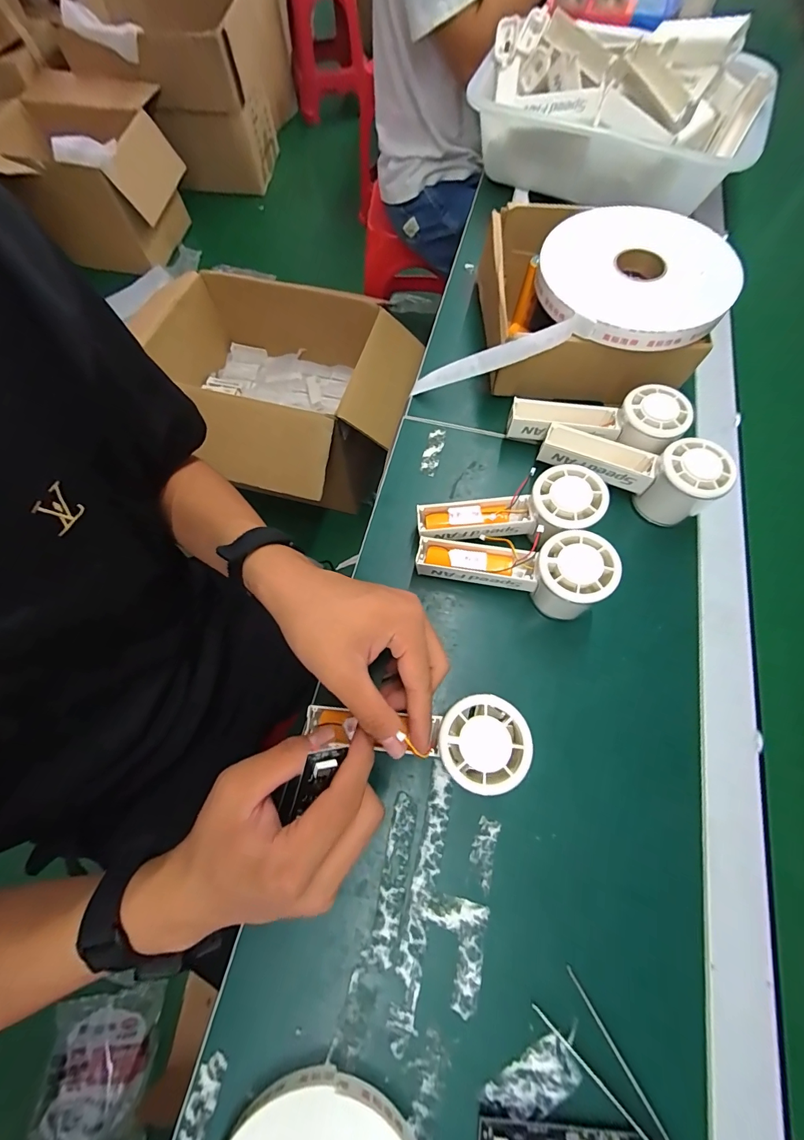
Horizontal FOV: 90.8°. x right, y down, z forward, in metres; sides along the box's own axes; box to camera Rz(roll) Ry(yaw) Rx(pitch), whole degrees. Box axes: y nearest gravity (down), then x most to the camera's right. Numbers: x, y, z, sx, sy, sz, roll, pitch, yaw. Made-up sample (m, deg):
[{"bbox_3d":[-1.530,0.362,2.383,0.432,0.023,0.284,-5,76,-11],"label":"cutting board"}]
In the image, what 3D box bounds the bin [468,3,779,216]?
[{"bbox_3d":[0.268,-0.589,0.504,0.344,0.112,0.213,19,70,8],"label":"bin"}]

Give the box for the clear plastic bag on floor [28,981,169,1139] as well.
[{"bbox_3d":[-0.598,1.003,0.776,0.249,0.056,0.279,-5,68,-1],"label":"clear plastic bag on floor"}]

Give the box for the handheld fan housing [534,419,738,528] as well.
[{"bbox_3d":[0.199,-0.087,0.356,0.150,0.062,0.055,18,70,8],"label":"handheld fan housing"}]

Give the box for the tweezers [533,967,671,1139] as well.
[{"bbox_3d":[0.125,0.306,0.226,0.030,0.006,0.118,-30,71,-10],"label":"tweezers"}]

